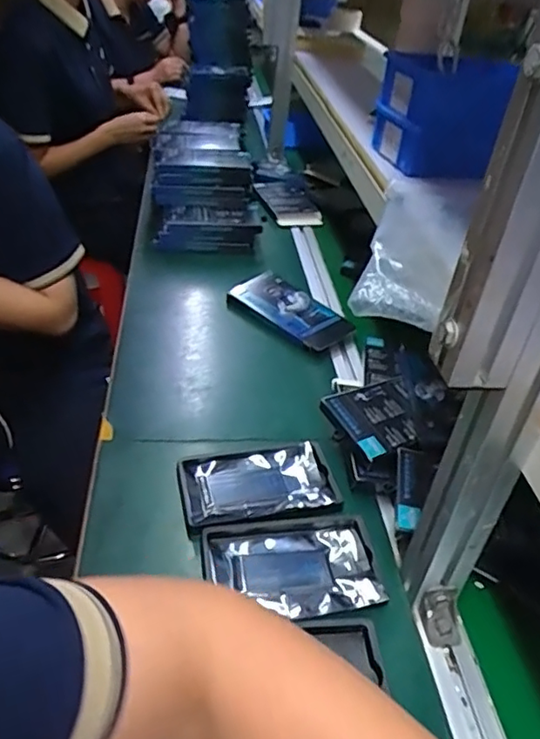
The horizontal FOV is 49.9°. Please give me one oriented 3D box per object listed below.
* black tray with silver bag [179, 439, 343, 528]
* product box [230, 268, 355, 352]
[{"bbox_3d":[-0.012,0.119,0.610,0.157,0.011,0.096,-4,39,-14],"label":"black tray with silver bag"},{"bbox_3d":[0.032,-0.089,0.880,0.190,0.032,0.092,33,44,30],"label":"product box"}]

